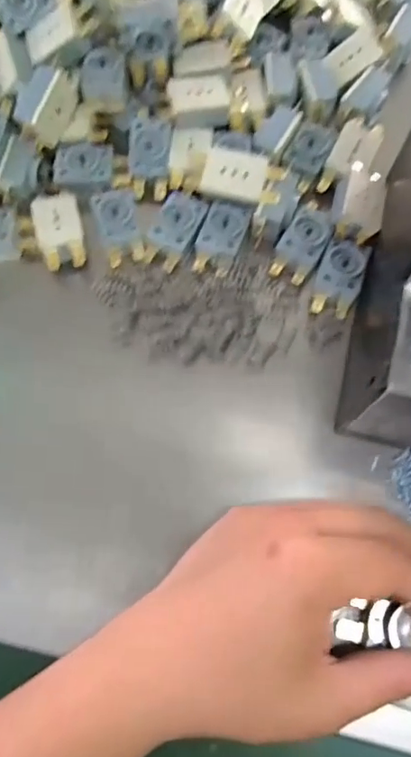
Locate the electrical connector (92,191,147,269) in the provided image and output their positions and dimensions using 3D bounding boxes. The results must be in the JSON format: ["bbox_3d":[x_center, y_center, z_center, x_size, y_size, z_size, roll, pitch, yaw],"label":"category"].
[{"bbox_3d":[-0.053,-0.096,0.321,0.026,0.011,0.044,-17,73,-6],"label":"electrical connector"}]

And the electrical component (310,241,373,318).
[{"bbox_3d":[0.082,-0.062,0.314,0.026,0.013,0.044,17,73,5],"label":"electrical component"}]

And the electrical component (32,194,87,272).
[{"bbox_3d":[-0.088,-0.090,0.316,0.027,0.015,0.044,-15,73,-5],"label":"electrical component"}]

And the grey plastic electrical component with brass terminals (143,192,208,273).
[{"bbox_3d":[-0.019,-0.095,0.321,0.027,0.011,0.048,26,74,8],"label":"grey plastic electrical component with brass terminals"}]

